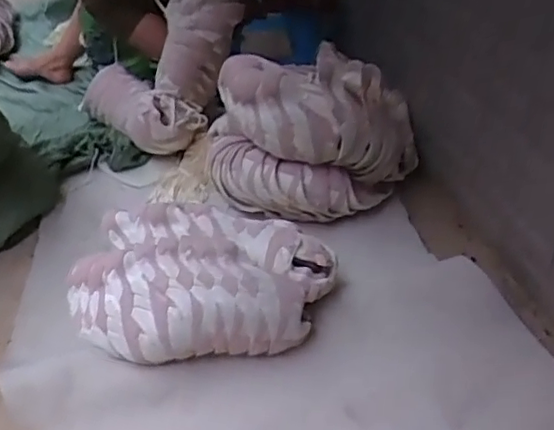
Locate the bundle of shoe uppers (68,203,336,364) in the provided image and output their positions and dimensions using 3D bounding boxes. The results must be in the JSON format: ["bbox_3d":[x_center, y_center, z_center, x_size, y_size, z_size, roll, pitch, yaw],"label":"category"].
[{"bbox_3d":[-0.133,0.098,1.053,0.450,0.120,0.300,3,39,6],"label":"bundle of shoe uppers"}]

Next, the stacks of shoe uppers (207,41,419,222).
[{"bbox_3d":[0.071,-0.185,1.292,0.442,0.263,0.290,-9,39,-2],"label":"stacks of shoe uppers"}]

